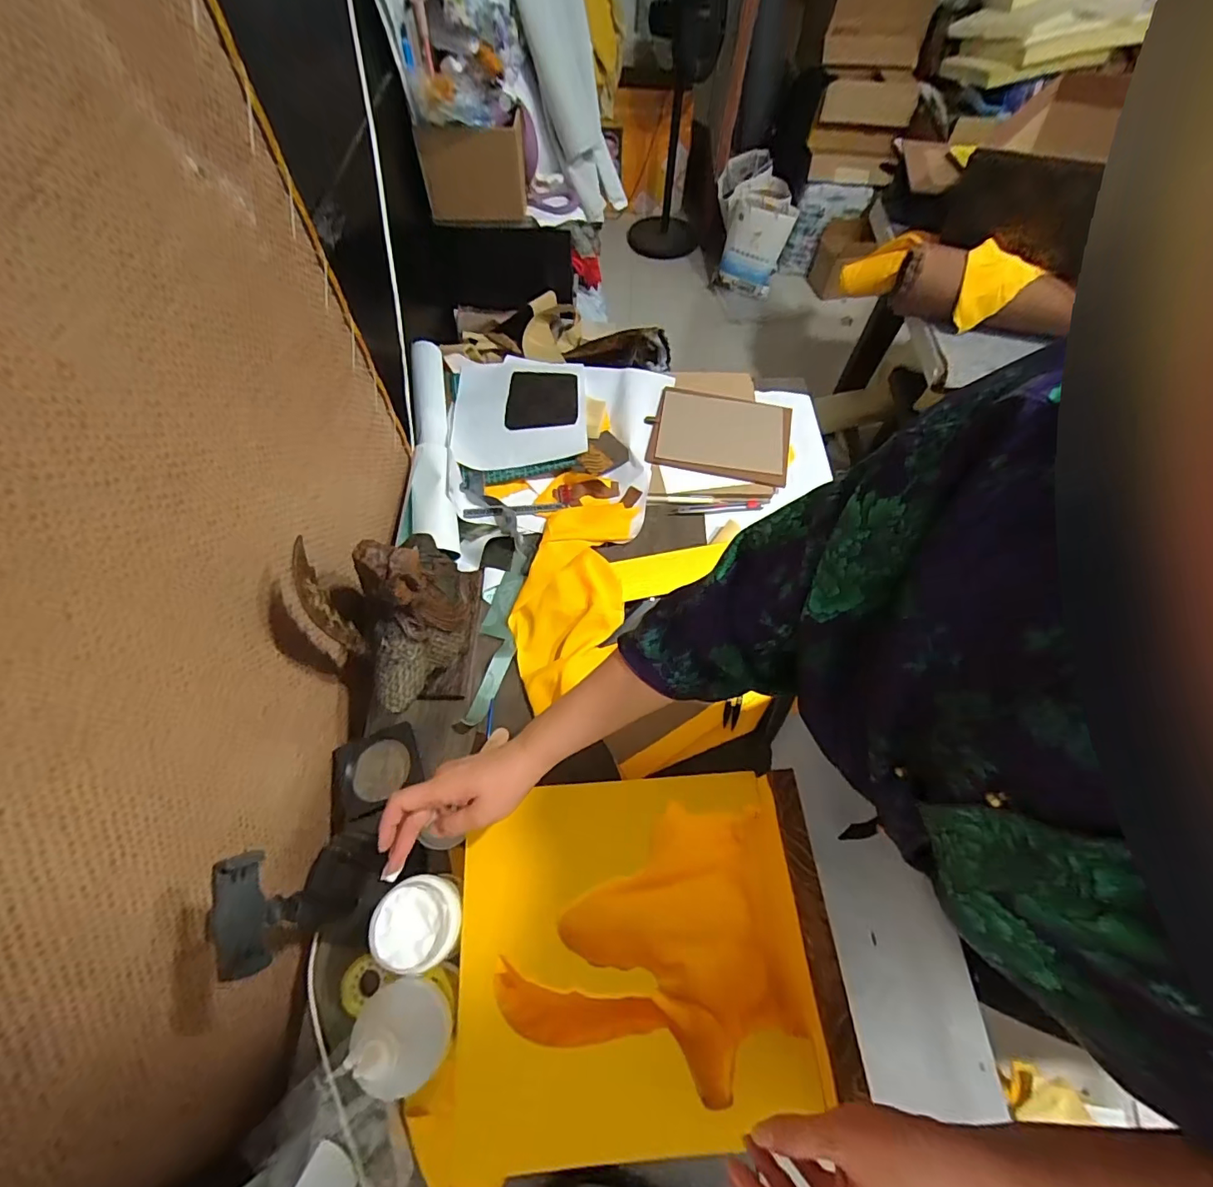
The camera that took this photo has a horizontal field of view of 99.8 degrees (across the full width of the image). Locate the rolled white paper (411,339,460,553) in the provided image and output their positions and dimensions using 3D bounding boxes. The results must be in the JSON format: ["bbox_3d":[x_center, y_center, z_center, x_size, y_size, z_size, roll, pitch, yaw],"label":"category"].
[{"bbox_3d":[-0.296,-0.260,0.852,0.067,0.054,0.459,-10,63,-7],"label":"rolled white paper"}]

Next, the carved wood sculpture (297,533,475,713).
[{"bbox_3d":[-0.258,0.010,0.605,0.149,0.237,0.228,3,62,-1],"label":"carved wood sculpture"}]

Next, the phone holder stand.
[{"bbox_3d":[-0.278,0.271,0.467,0.065,0.274,0.104,-8,62,-7],"label":"phone holder stand"}]

